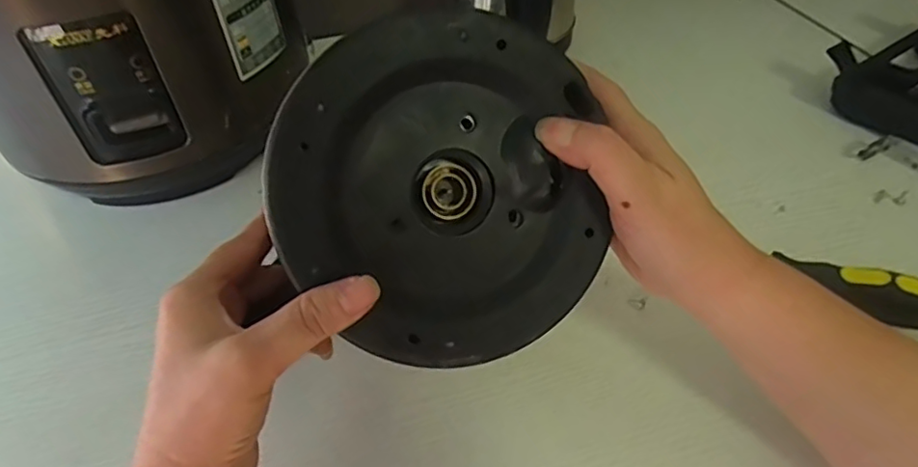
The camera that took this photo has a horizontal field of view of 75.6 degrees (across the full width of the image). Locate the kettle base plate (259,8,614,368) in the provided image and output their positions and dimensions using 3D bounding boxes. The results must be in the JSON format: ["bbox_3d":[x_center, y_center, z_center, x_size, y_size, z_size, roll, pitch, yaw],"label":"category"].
[{"bbox_3d":[-0.007,-0.017,0.253,0.138,0.140,0.013,-7,8,-14],"label":"kettle base plate"}]

